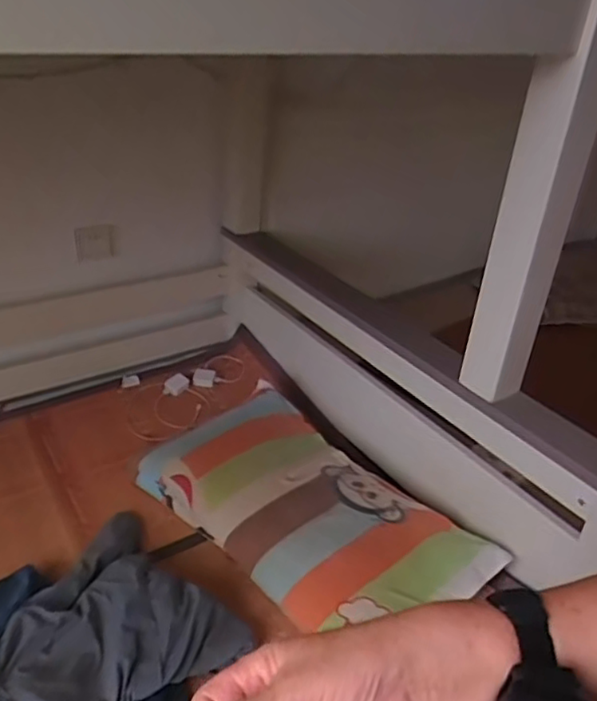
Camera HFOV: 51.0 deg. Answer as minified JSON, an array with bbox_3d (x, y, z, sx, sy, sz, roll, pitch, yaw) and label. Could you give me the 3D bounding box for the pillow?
[{"bbox_3d":[0.020,0.332,1.271,0.336,0.135,0.664,-23,40,-38],"label":"pillow"}]

